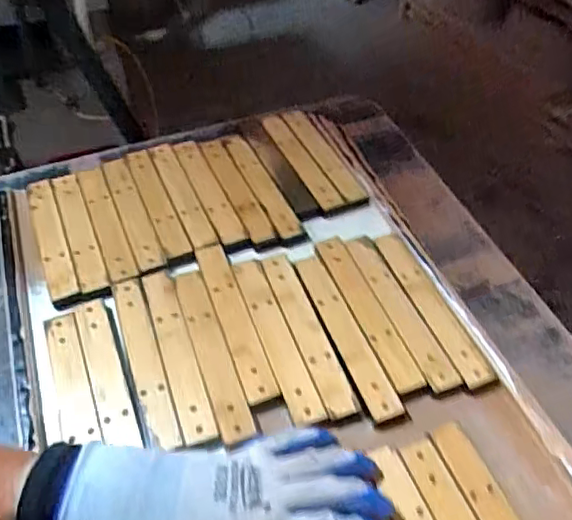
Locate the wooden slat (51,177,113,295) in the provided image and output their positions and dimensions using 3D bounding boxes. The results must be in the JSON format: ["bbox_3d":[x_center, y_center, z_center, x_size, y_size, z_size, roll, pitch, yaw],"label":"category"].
[{"bbox_3d":[-0.218,-0.031,0.609,0.029,0.014,0.178,-20,51,-15],"label":"wooden slat"}]

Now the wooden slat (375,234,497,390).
[{"bbox_3d":[0.134,0.040,0.534,0.029,0.007,0.173,-16,50,-12],"label":"wooden slat"}]

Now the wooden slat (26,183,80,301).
[{"bbox_3d":[-0.247,-0.025,0.604,0.028,0.015,0.181,-21,51,-15],"label":"wooden slat"}]

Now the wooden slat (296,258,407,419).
[{"bbox_3d":[0.052,0.062,0.515,0.027,0.006,0.176,-17,50,-12],"label":"wooden slat"}]

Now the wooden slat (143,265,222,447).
[{"bbox_3d":[-0.097,0.077,0.503,0.029,0.005,0.181,-16,50,-11],"label":"wooden slat"}]

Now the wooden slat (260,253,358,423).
[{"bbox_3d":[0.016,0.061,0.517,0.025,0.004,0.175,-16,50,-11],"label":"wooden slat"}]

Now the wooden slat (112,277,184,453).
[{"bbox_3d":[-0.124,0.082,0.500,0.027,0.005,0.172,-17,50,-12],"label":"wooden slat"}]

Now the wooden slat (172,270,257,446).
[{"bbox_3d":[-0.066,0.076,0.506,0.027,0.007,0.180,-17,50,-12],"label":"wooden slat"}]

